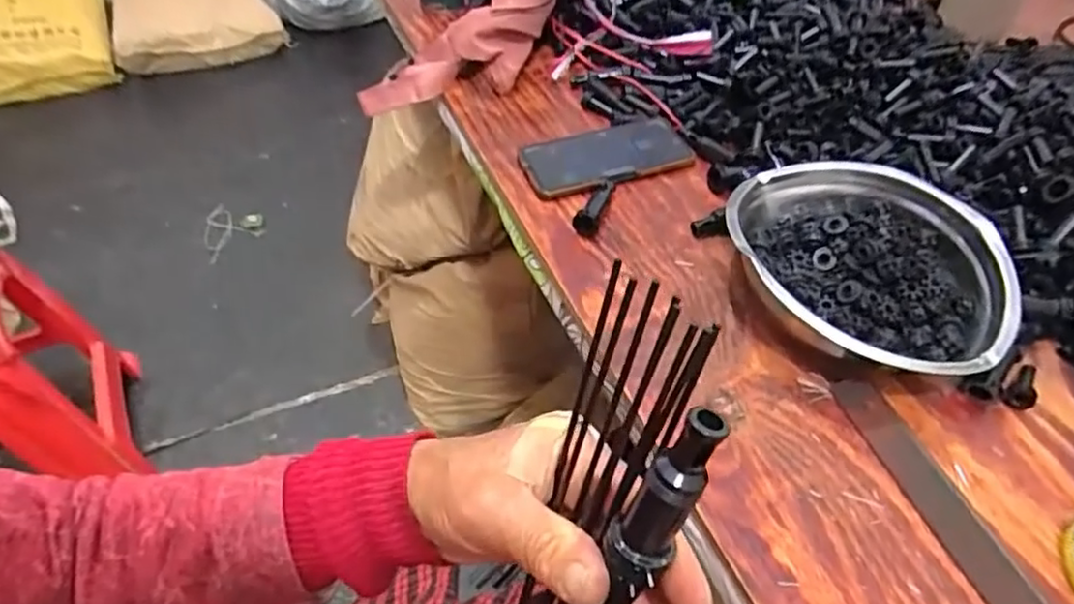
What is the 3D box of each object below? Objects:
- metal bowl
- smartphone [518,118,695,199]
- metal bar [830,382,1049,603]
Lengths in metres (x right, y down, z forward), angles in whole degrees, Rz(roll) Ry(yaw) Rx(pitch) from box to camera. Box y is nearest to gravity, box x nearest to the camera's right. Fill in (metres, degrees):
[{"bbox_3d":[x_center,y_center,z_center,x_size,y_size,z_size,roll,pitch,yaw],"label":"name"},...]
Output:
[{"bbox_3d":[0.251,-0.029,0.514,0.185,0.056,0.221,-30,56,-24],"label":"metal bowl"},{"bbox_3d":[0.068,-0.144,0.644,0.164,0.006,0.074,-18,52,-15],"label":"smartphone"},{"bbox_3d":[0.269,0.150,0.391,0.029,0.015,0.259,-14,51,-12],"label":"metal bar"}]

